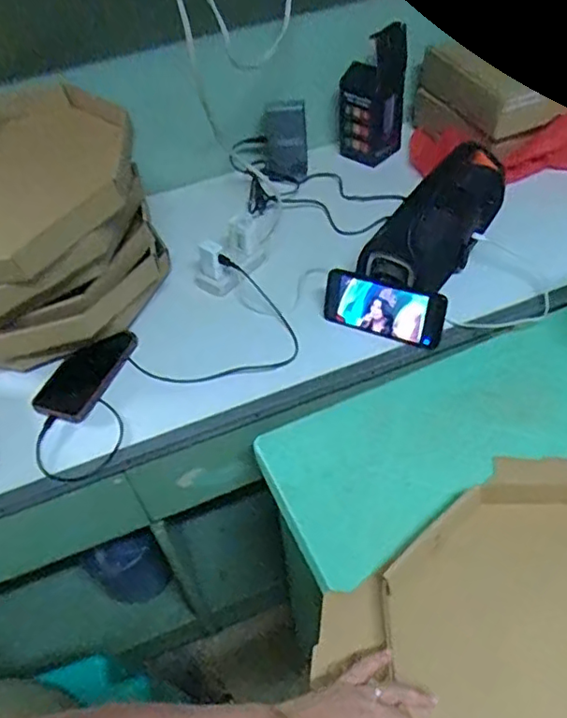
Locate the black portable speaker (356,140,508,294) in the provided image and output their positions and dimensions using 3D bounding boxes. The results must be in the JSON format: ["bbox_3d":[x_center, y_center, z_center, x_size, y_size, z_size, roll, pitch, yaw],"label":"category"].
[{"bbox_3d":[0.229,-0.191,0.857,0.092,0.151,0.286,34,61,29],"label":"black portable speaker"}]

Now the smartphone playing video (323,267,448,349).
[{"bbox_3d":[0.133,-0.068,0.813,0.164,0.074,0.014,18,29,23],"label":"smartphone playing video"}]

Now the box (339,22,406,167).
[{"bbox_3d":[0.155,-0.456,1.050,0.114,0.206,0.080,0,48,7],"label":"box"}]

